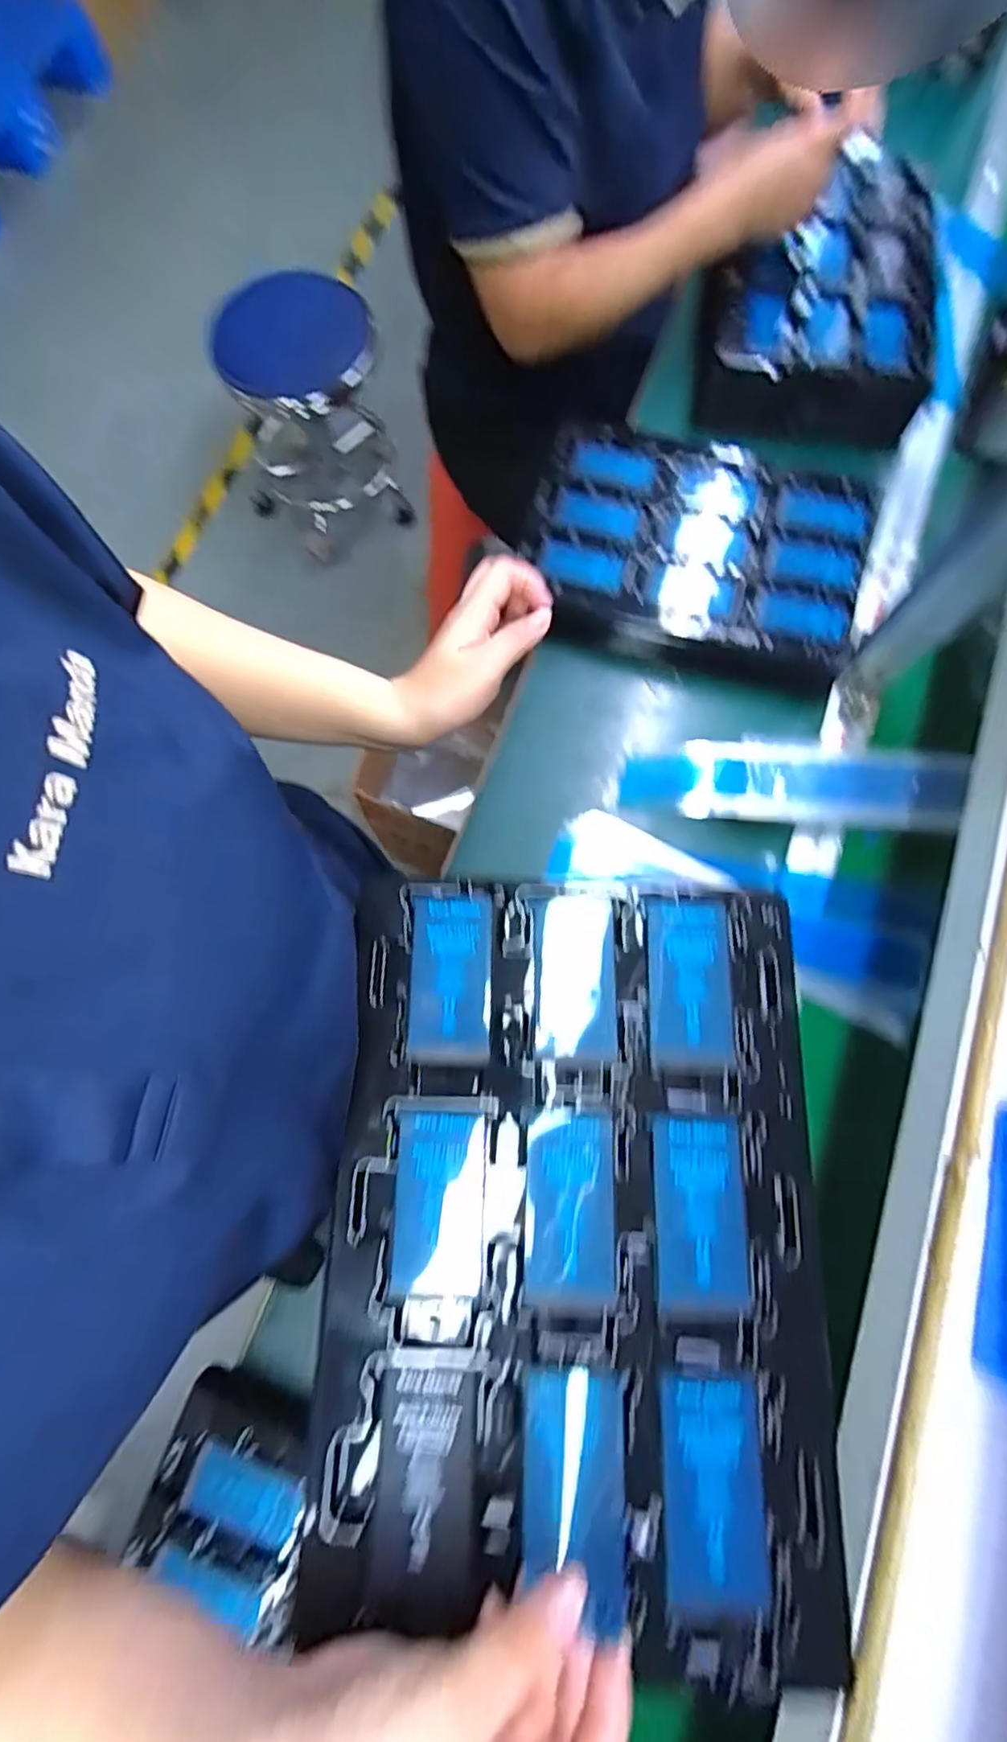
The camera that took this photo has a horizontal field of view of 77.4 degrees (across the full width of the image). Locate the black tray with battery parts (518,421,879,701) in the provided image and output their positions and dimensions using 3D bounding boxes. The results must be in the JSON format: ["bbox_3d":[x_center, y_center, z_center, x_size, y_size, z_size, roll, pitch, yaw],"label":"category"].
[{"bbox_3d":[0.190,-0.327,0.639,0.332,0.057,0.240,13,76,3],"label":"black tray with battery parts"}]

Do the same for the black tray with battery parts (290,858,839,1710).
[{"bbox_3d":[0.032,0.163,0.296,0.222,0.027,0.320,2,76,0],"label":"black tray with battery parts"}]

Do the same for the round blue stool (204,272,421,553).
[{"bbox_3d":[-0.422,-0.978,1.402,0.350,0.363,0.364,0,76,0],"label":"round blue stool"}]

